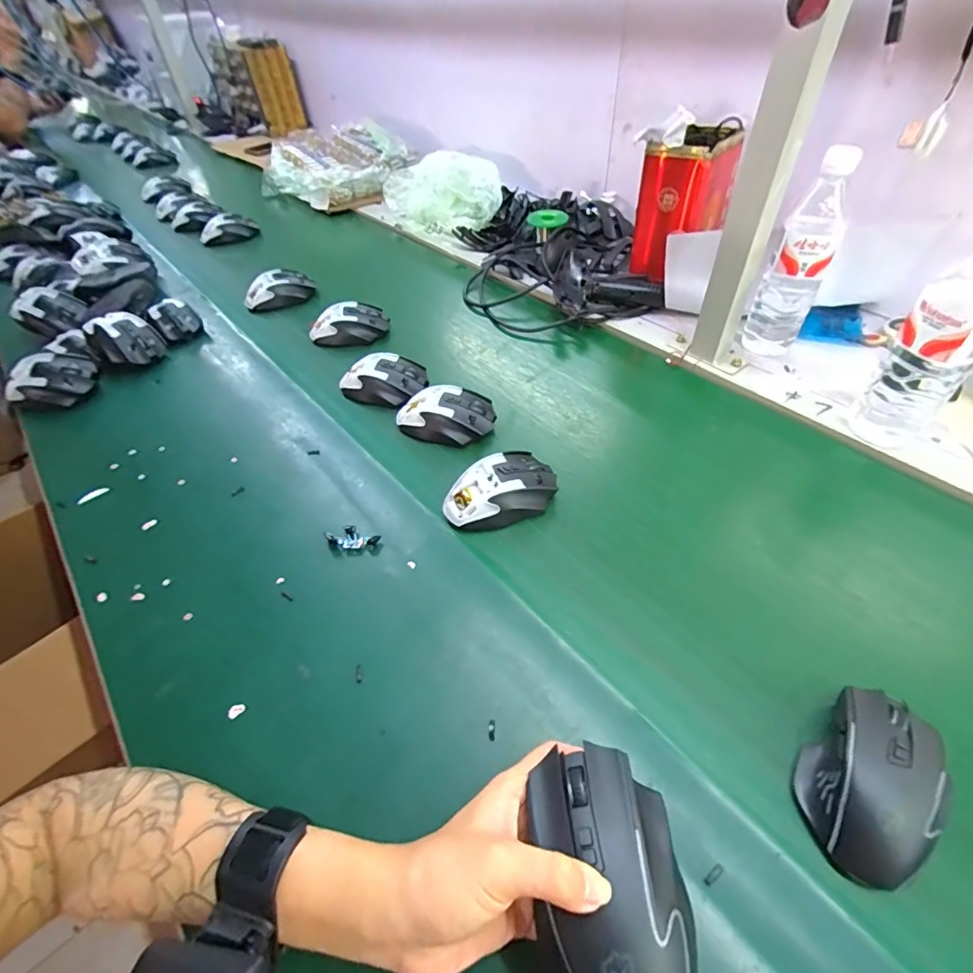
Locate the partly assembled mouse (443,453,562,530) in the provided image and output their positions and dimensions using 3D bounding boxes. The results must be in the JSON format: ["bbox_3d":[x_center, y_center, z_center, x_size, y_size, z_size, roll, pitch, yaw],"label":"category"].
[{"bbox_3d":[0.013,0.004,0.499,0.117,0.040,0.072,-21,50,-14],"label":"partly assembled mouse"}]

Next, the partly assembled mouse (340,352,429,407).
[{"bbox_3d":[-0.137,-0.141,0.642,0.116,0.037,0.068,13,50,15],"label":"partly assembled mouse"}]

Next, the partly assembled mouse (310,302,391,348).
[{"bbox_3d":[-0.209,-0.245,0.741,0.119,0.038,0.062,-10,48,-5],"label":"partly assembled mouse"}]

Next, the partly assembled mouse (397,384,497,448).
[{"bbox_3d":[-0.049,-0.087,0.584,0.118,0.038,0.074,9,49,12],"label":"partly assembled mouse"}]

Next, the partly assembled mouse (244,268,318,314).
[{"bbox_3d":[-0.350,-0.333,0.835,0.121,0.047,0.056,-26,51,-18],"label":"partly assembled mouse"}]

